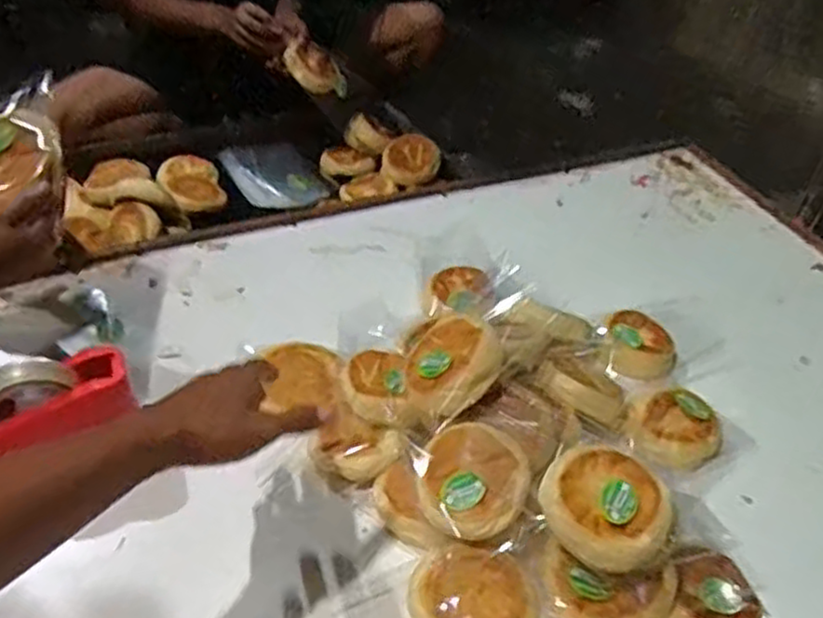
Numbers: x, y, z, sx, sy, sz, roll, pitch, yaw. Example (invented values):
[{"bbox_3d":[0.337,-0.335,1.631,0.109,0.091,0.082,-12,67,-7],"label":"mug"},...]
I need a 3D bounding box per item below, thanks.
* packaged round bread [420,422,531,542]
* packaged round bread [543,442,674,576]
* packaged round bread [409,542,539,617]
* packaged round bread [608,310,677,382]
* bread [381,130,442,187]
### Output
[{"bbox_3d":[0.053,0.148,0.644,0.091,0.027,0.096,-5,65,12],"label":"packaged round bread"},{"bbox_3d":[0.158,0.158,0.603,0.098,0.036,0.092,5,39,-4],"label":"packaged round bread"},{"bbox_3d":[0.050,0.241,0.607,0.102,0.034,0.085,25,42,20],"label":"packaged round bread"},{"bbox_3d":[0.275,0.039,0.885,0.082,0.032,0.099,20,41,14],"label":"packaged round bread"},{"bbox_3d":[-0.001,-0.272,1.366,0.104,0.096,0.034,3,3,-1],"label":"bread"}]

